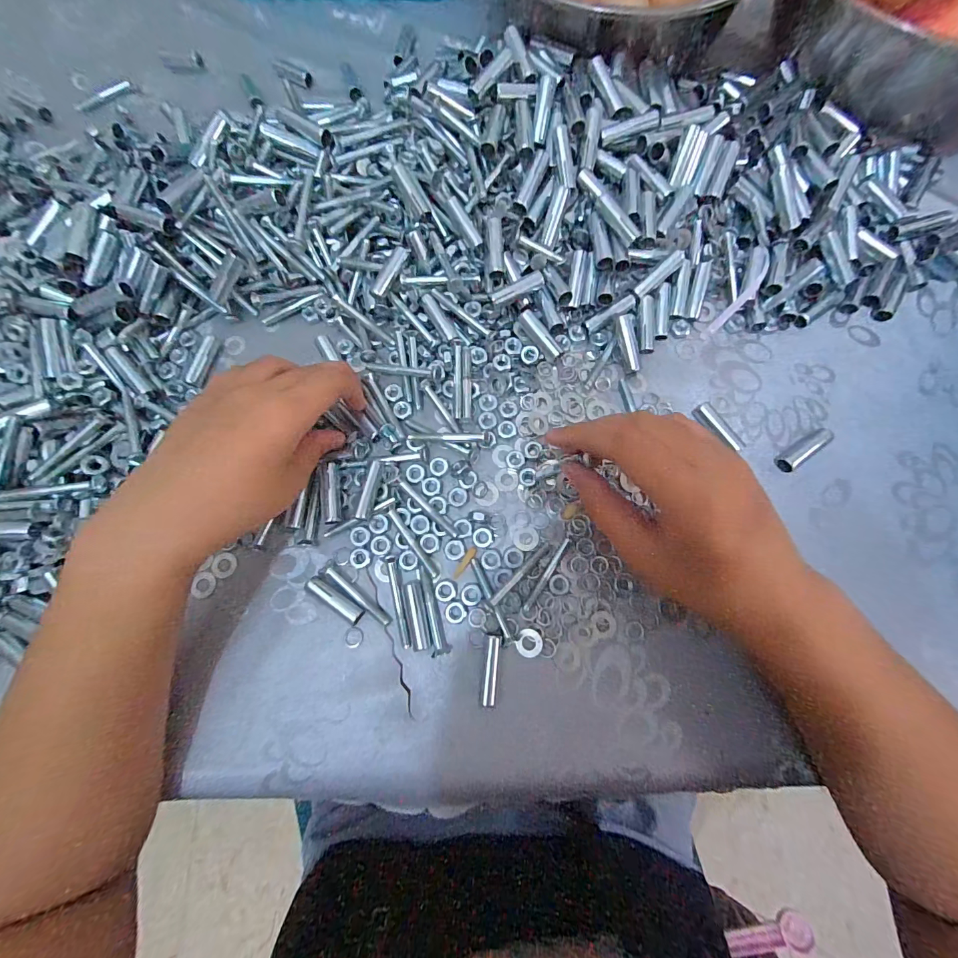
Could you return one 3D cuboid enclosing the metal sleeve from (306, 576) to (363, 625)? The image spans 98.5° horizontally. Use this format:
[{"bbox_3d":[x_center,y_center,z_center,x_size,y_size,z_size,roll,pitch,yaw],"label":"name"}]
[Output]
[{"bbox_3d":[-0.090,0.075,0.258,0.042,0.009,0.010,32,78,9],"label":"metal sleeve"}]

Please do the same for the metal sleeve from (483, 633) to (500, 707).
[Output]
[{"bbox_3d":[0.007,0.113,0.245,0.008,0.008,0.038,5,76,3],"label":"metal sleeve"}]

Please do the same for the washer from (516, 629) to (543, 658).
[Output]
[{"bbox_3d":[0.031,0.100,0.251,0.015,0.004,0.016,0,76,1],"label":"washer"}]

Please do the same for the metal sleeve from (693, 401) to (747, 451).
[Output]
[{"bbox_3d":[0.163,-0.035,0.282,0.013,0.011,0.039,-30,77,-6],"label":"metal sleeve"}]

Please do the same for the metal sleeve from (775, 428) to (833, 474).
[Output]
[{"bbox_3d":[0.218,-0.020,0.277,0.041,0.011,0.012,-35,78,-7],"label":"metal sleeve"}]

